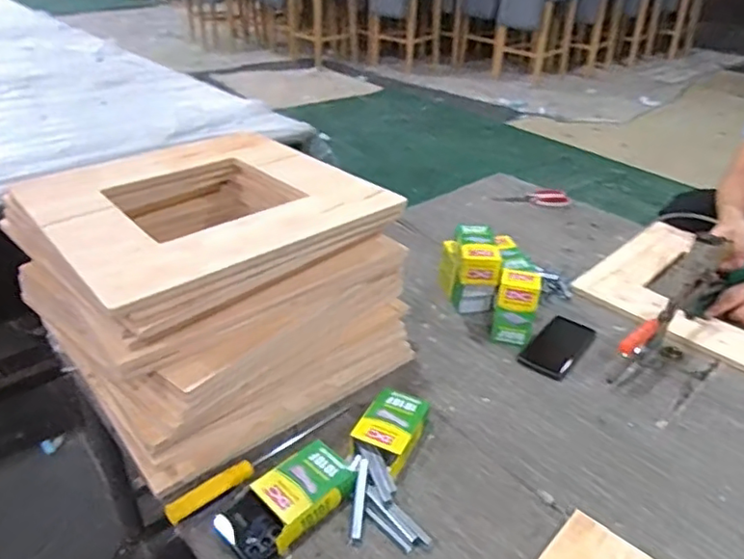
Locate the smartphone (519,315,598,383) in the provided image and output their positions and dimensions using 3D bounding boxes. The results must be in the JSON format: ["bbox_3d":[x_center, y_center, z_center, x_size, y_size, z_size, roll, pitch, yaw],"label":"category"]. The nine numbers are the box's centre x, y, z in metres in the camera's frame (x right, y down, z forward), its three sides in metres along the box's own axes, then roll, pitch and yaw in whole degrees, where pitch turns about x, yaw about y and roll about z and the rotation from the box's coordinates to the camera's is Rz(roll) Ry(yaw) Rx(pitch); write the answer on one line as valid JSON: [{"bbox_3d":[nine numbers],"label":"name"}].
[{"bbox_3d":[0.322,0.113,1.045,0.084,0.009,0.168,24,38,32],"label":"smartphone"}]

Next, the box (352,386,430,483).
[{"bbox_3d":[0.025,0.208,0.844,0.077,0.038,0.126,16,34,23],"label":"box"}]

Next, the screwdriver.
[{"bbox_3d":[-0.138,0.235,0.810,0.290,0.030,0.025,-25,40,-36],"label":"screwdriver"}]

